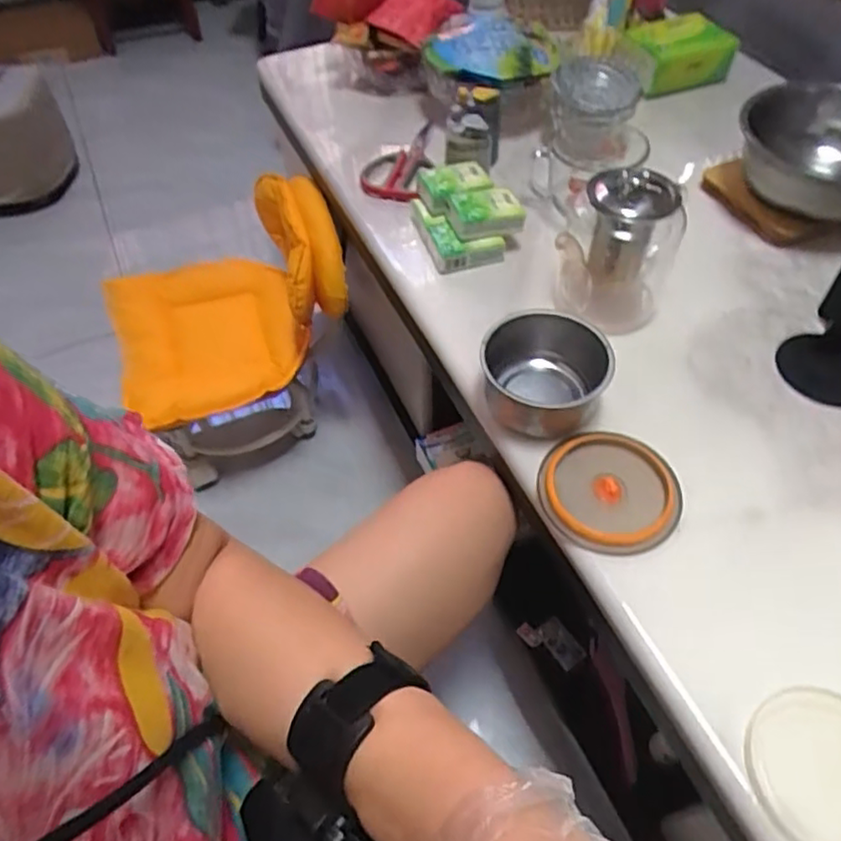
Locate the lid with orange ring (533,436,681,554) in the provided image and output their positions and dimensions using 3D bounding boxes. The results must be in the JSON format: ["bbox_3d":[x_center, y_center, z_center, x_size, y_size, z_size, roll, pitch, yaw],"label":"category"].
[{"bbox_3d":[0.158,0.057,0.530,0.111,0.018,0.108,-1,54,2],"label":"lid with orange ring"}]

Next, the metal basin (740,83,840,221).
[{"bbox_3d":[0.445,-0.291,0.708,0.181,0.082,0.181,-1,54,2],"label":"metal basin"}]

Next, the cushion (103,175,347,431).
[{"bbox_3d":[-0.294,-0.193,0.942,0.340,0.187,0.297,-22,56,-13],"label":"cushion"}]

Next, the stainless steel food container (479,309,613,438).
[{"bbox_3d":[0.110,-0.035,0.581,0.110,0.068,0.105,11,55,10],"label":"stainless steel food container"}]

